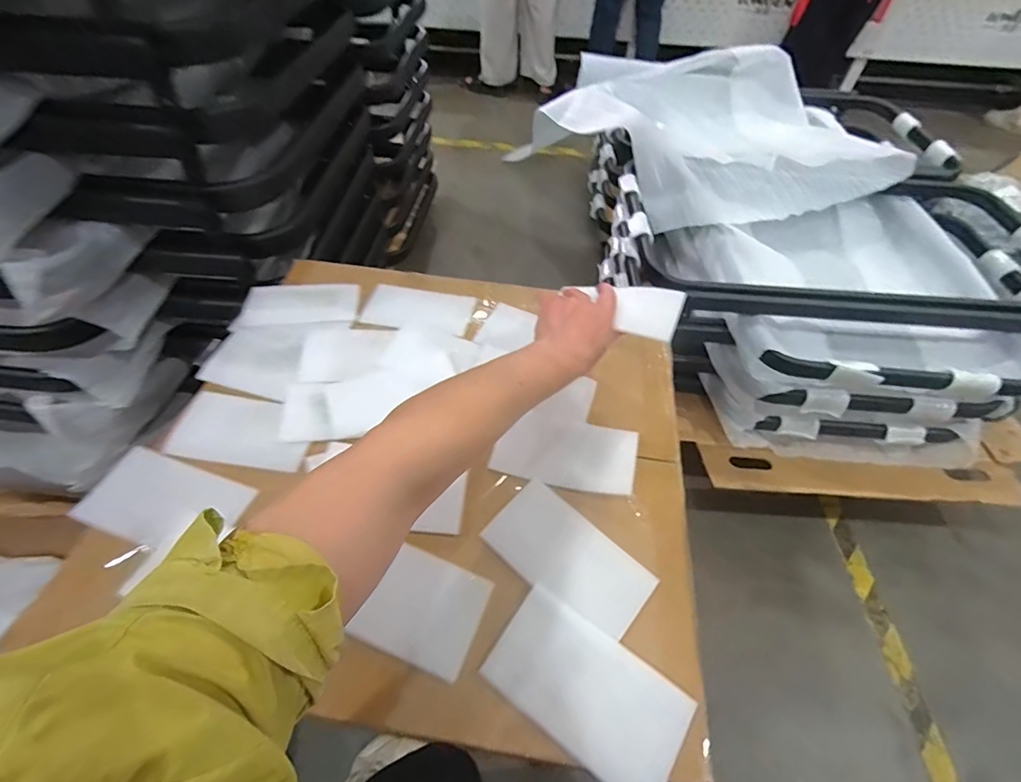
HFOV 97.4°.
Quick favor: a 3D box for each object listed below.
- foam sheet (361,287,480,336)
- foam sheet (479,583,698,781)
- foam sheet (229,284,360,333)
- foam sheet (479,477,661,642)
[{"bbox_3d":[-0.125,-0.111,0.598,0.140,0.009,0.079,6,51,2],"label":"foam sheet"},{"bbox_3d":[0.057,0.221,0.334,0.141,0.005,0.079,31,56,20],"label":"foam sheet"},{"bbox_3d":[-0.280,-0.113,0.592,0.149,0.019,0.087,-4,46,-11],"label":"foam sheet"},{"bbox_3d":[0.051,0.146,0.397,0.140,0.005,0.079,36,54,24],"label":"foam sheet"}]

